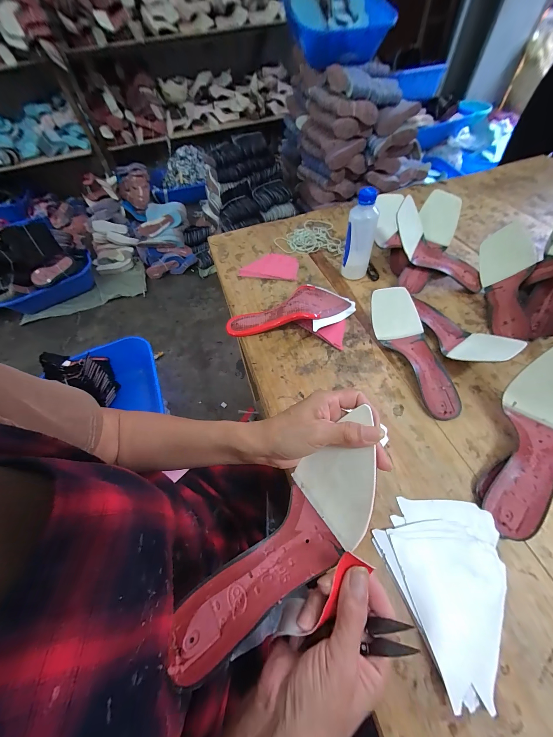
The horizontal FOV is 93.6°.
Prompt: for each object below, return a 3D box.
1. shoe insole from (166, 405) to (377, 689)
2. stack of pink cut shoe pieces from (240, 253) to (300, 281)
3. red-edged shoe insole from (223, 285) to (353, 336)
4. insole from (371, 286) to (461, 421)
[{"bbox_3d":[0.021,0.153,0.245,0.262,0.033,0.078,-39,60,-20],"label":"shoe insole"},{"bbox_3d":[-0.018,-0.252,0.642,0.140,0.016,0.083,1,56,6],"label":"stack of pink cut shoe pieces"},{"bbox_3d":[0.038,-0.111,0.523,0.273,0.054,0.110,-19,56,-8],"label":"red-edged shoe insole"},{"bbox_3d":[0.246,-0.039,0.442,0.089,0.081,0.230,-21,55,-10],"label":"insole"}]

